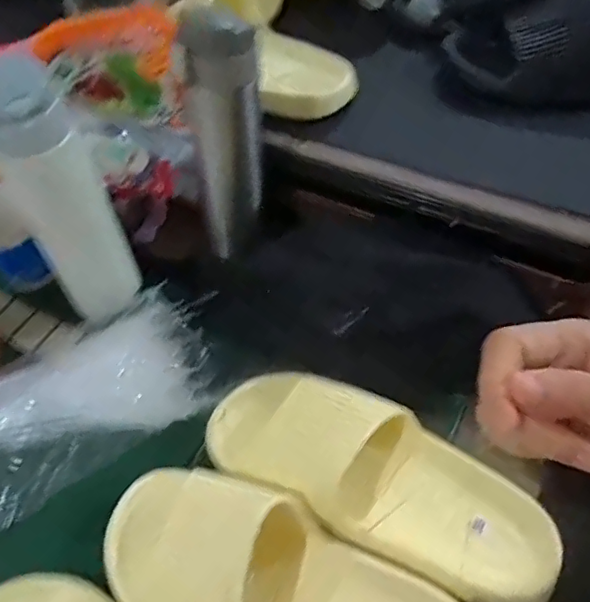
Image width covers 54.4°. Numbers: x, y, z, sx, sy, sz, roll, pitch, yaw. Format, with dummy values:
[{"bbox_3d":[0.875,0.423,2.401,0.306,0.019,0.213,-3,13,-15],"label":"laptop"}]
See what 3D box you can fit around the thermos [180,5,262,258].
[{"bbox_3d":[-0.055,-0.139,0.493,0.061,0.203,0.067,-6,51,-1],"label":"thermos"}]

